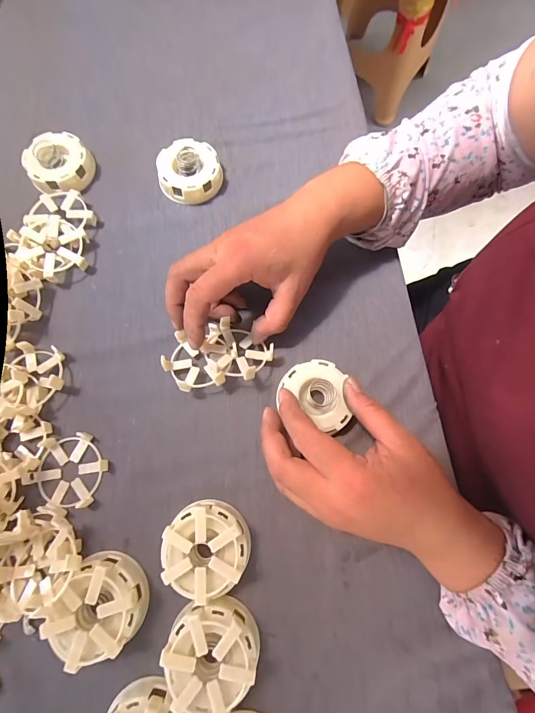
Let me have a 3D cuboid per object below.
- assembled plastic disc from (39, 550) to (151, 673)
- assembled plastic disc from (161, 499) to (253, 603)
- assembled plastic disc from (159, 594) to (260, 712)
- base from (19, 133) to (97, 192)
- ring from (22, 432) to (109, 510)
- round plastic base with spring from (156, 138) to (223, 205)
[{"bbox_3d":[-0.121,0.184,0.255,0.058,0.031,0.060,0,75,0],"label":"assembled plastic disc"},{"bbox_3d":[-0.048,0.146,0.266,0.061,0.029,0.063,0,75,0],"label":"assembled plastic disc"},{"bbox_3d":[-0.040,0.212,0.248,0.063,0.031,0.064,0,75,0],"label":"assembled plastic disc"},{"bbox_3d":[-0.220,-0.205,0.365,0.063,0.029,0.068,0,75,0],"label":"base"},{"bbox_3d":[-0.167,0.095,0.291,0.057,0.009,0.061,0,75,0],"label":"ring"},{"bbox_3d":[-0.082,-0.195,0.362,0.064,0.026,0.060,0,75,0],"label":"round plastic base with spring"}]

